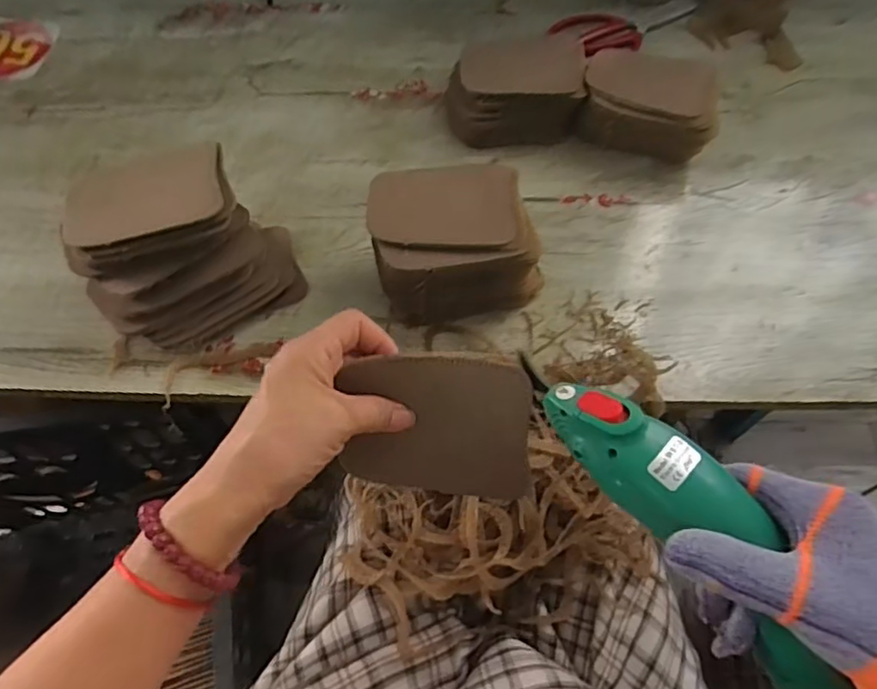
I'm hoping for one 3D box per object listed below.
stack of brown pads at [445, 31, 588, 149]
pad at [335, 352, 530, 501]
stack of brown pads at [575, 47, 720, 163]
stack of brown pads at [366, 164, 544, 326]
[{"bbox_3d":[0.078,-0.262,0.625,0.139,0.058,0.106,-1,60,0],"label":"stack of brown pads"},{"bbox_3d":[-0.001,0.048,0.347,0.104,0.089,0.010,2,20,10],"label":"pad"},{"bbox_3d":[0.210,-0.243,0.614,0.127,0.059,0.114,11,61,6],"label":"stack of brown pads"},{"bbox_3d":[0.012,-0.083,0.508,0.136,0.093,0.105,-13,61,-7],"label":"stack of brown pads"}]

